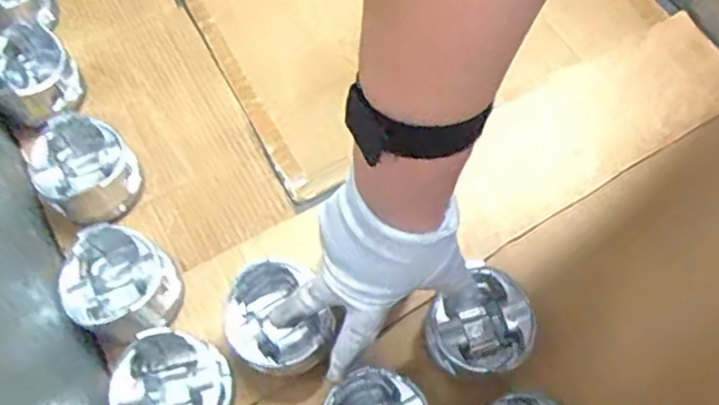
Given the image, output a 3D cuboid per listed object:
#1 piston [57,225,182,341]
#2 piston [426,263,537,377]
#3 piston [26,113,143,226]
[{"bbox_3d":[-0.205,0.069,0.539,0.100,0.053,0.083,23,69,9],"label":"piston"},{"bbox_3d":[0.102,0.106,0.530,0.082,0.047,0.077,-1,60,1],"label":"piston"},{"bbox_3d":[-0.252,-0.030,0.589,0.081,0.061,0.085,0,67,0],"label":"piston"}]

